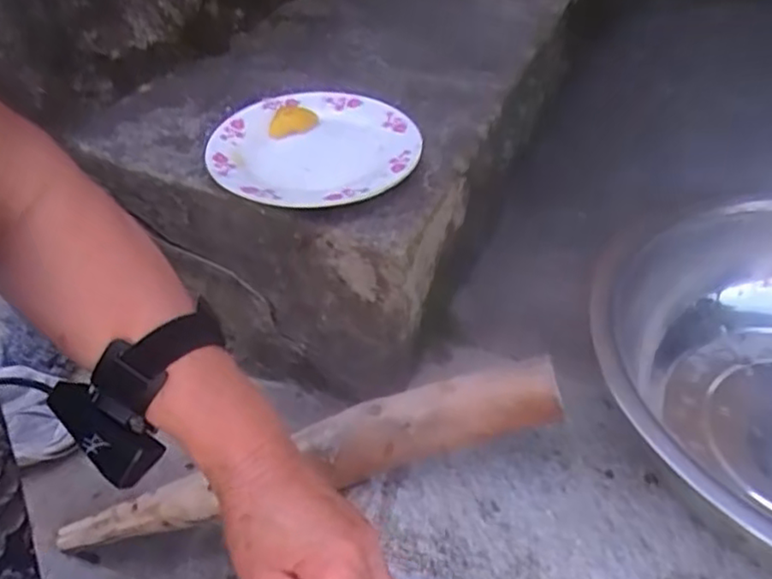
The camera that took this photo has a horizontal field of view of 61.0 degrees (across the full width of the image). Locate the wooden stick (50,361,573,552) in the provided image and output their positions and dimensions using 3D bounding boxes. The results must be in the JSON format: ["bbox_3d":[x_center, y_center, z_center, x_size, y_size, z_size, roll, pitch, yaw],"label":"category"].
[{"bbox_3d":[-0.071,0.136,0.512,0.412,0.038,0.039,-20,43,11],"label":"wooden stick"}]

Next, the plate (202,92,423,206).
[{"bbox_3d":[-0.059,-0.118,0.548,0.163,0.015,0.165,-2,44,2],"label":"plate"}]

